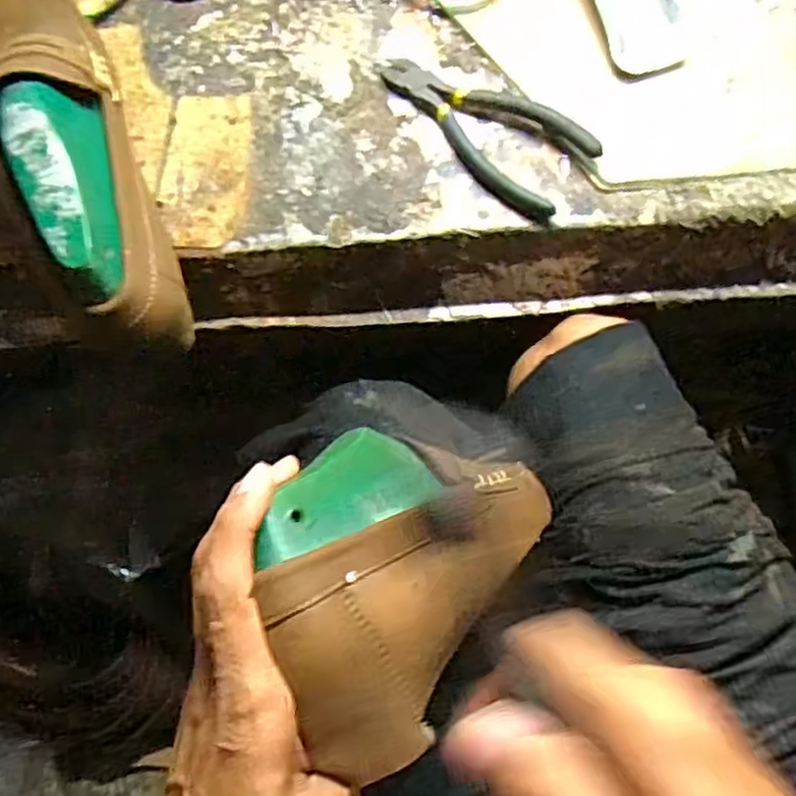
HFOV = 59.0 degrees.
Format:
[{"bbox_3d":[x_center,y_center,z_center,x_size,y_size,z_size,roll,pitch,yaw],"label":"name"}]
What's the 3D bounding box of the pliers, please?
[{"bbox_3d":[0.054,-0.180,0.454,0.150,0.015,0.068,39,79,11],"label":"pliers"}]

